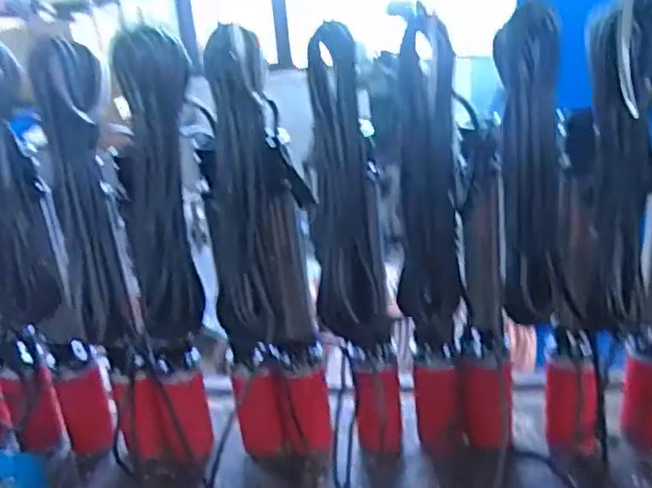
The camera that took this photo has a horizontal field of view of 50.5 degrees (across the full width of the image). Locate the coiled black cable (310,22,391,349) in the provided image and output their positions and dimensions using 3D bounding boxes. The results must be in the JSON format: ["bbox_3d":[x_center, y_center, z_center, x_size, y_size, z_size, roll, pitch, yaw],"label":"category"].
[{"bbox_3d":[0.020,-0.054,0.751,0.070,0.327,0.068,-5,22,3],"label":"coiled black cable"}]

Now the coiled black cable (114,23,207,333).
[{"bbox_3d":[-0.182,-0.063,0.782,0.101,0.325,0.090,-11,22,-11],"label":"coiled black cable"}]

